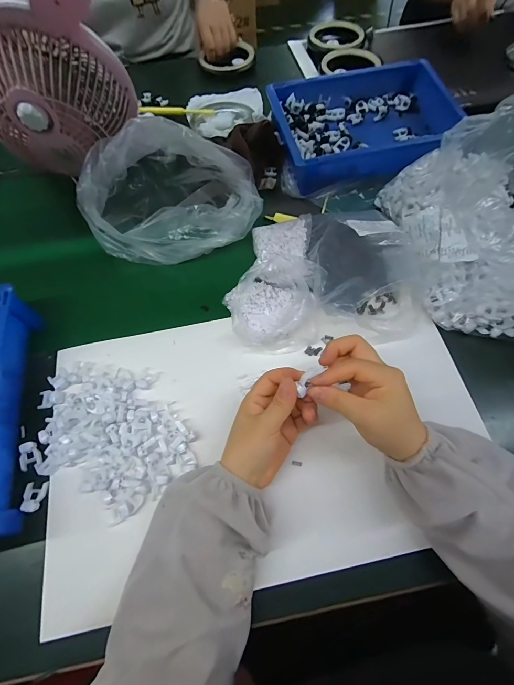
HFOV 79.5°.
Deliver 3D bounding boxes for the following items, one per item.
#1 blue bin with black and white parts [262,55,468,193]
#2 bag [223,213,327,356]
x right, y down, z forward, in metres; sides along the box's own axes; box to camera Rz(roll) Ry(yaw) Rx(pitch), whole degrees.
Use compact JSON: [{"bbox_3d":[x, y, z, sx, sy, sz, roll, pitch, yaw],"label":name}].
[{"bbox_3d":[0.185,-0.390,0.547,0.296,0.056,0.205,-16,66,-5],"label":"blue bin with black and white parts"},{"bbox_3d":[0.028,-0.089,0.432,0.132,0.040,0.211,11,67,7],"label":"bag"}]

